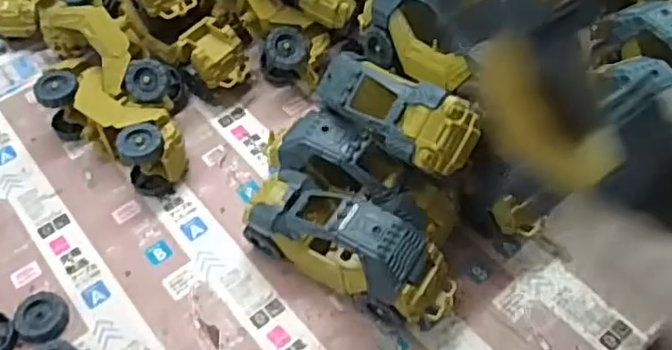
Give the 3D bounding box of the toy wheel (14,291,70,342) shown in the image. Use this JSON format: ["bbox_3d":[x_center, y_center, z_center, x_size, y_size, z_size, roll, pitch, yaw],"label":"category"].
[{"bbox_3d":[-0.232,0.113,0.488,0.038,0.013,0.039,-2,56,3],"label":"toy wheel"}]

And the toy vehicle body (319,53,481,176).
[{"bbox_3d":[0.048,-0.048,0.476,0.136,0.051,0.055,32,99,35],"label":"toy vehicle body"}]

